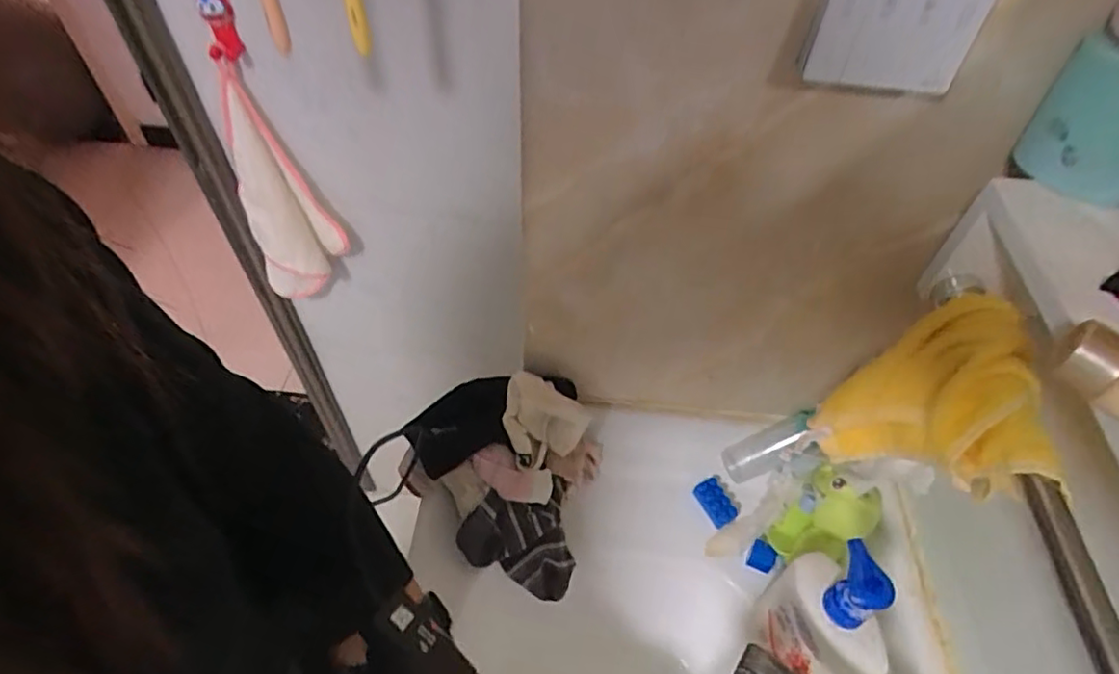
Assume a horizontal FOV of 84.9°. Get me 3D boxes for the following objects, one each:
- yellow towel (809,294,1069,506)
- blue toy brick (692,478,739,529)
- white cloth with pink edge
[{"bbox_3d":[0.247,0.067,0.408,0.074,0.155,0.120,-14,53,-13],"label":"yellow towel"},{"bbox_3d":[0.166,0.175,0.648,0.026,0.019,0.048,-21,55,-18],"label":"blue toy brick"},{"bbox_3d":[-0.342,-0.162,0.754,0.107,0.284,0.066,24,54,16],"label":"white cloth with pink edge"}]

